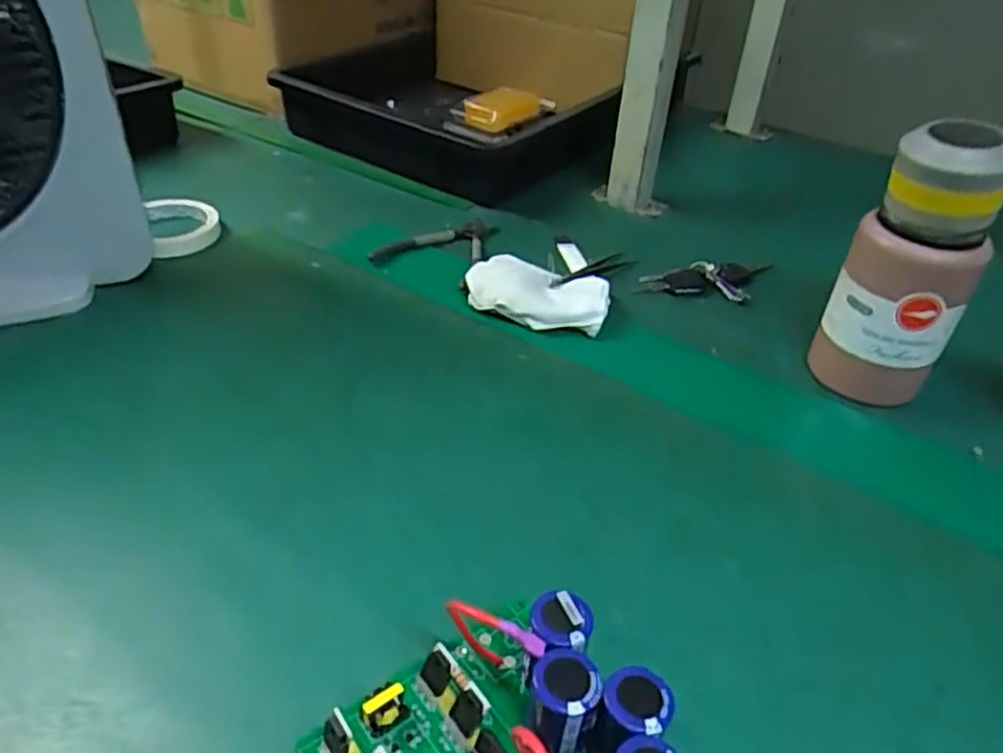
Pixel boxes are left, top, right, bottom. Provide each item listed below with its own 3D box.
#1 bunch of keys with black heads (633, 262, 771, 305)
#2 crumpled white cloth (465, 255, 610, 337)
[{"bbox_3d":[0.211,-0.097,0.708,0.151,0.020,0.065,-5,38,-11],"label":"bunch of keys with black heads"},{"bbox_3d":[0.033,-0.078,0.650,0.127,0.035,0.081,11,38,8],"label":"crumpled white cloth"}]

